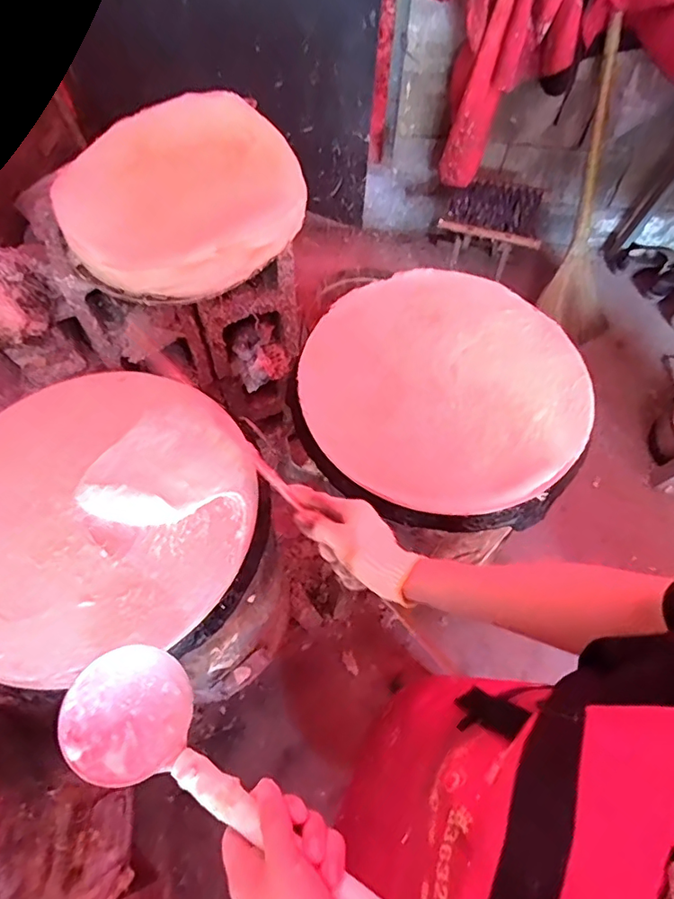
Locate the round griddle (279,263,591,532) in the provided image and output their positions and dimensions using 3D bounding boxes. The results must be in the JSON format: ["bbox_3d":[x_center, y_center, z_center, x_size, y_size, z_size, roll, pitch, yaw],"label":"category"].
[{"bbox_3d":[0.141,-0.081,0.691,0.358,0.037,0.364,0,62,-1],"label":"round griddle"}]

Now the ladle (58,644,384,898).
[{"bbox_3d":[-0.066,0.240,0.351,0.306,0.056,0.089,22,62,28],"label":"ladle"}]

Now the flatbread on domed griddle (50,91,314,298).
[{"bbox_3d":[-0.243,-0.397,0.819,0.367,0.050,0.355,0,69,-1],"label":"flatbread on domed griddle"}]

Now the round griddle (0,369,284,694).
[{"bbox_3d":[-0.277,0.068,0.592,0.373,0.036,0.358,0,62,-1],"label":"round griddle"}]

